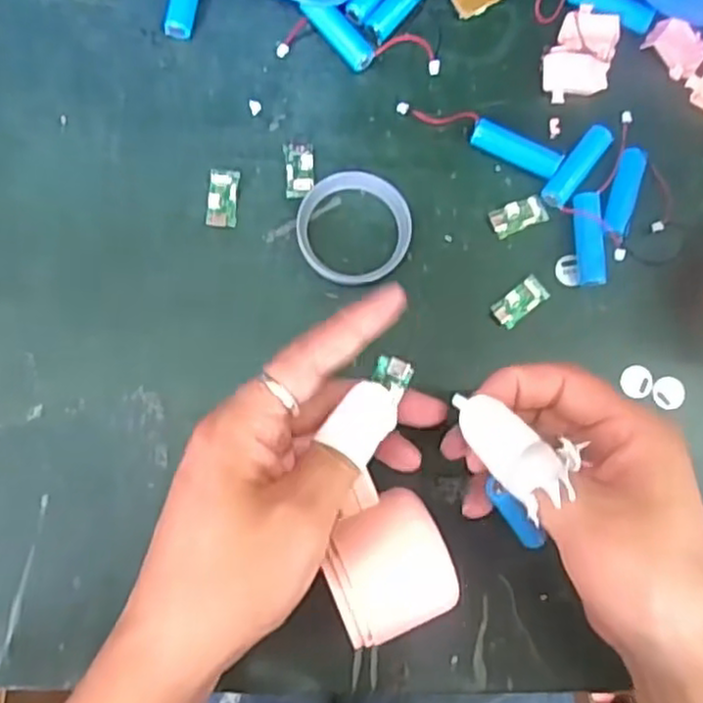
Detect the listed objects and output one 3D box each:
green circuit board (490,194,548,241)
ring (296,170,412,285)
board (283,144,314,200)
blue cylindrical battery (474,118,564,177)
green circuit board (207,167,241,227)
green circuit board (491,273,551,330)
[{"bbox_3d":[0.089,-0.072,0.379,0.030,0.004,0.016,-23,83,-7],"label":"green circuit board"},{"bbox_3d":[0.002,-0.064,0.369,0.058,0.010,0.057,1,81,-4],"label":"ring"},{"bbox_3d":[-0.027,-0.096,0.375,0.015,0.004,0.029,-1,81,-4],"label":"board"},{"bbox_3d":[0.088,-0.109,0.384,0.049,0.010,0.015,26,80,0],"label":"blue cylindrical battery"},{"bbox_3d":[-0.066,-0.080,0.369,0.015,0.004,0.031,3,81,-3],"label":"green circuit board"},{"bbox_3d":[0.089,-0.026,0.373,0.031,0.004,0.015,-38,85,-8],"label":"green circuit board"}]

